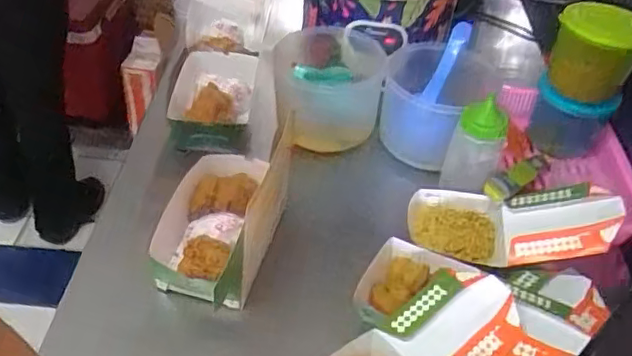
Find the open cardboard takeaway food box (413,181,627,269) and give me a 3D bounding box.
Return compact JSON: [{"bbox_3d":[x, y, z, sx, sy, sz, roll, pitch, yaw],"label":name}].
[{"bbox_3d":[0.236,0.055,0.725,0.243,0.050,0.098,-3,37,34],"label":"open cardboard takeaway food box"}]

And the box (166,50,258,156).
[{"bbox_3d":[-0.158,-0.118,0.898,0.120,0.050,0.180,3,44,-2],"label":"box"}]

